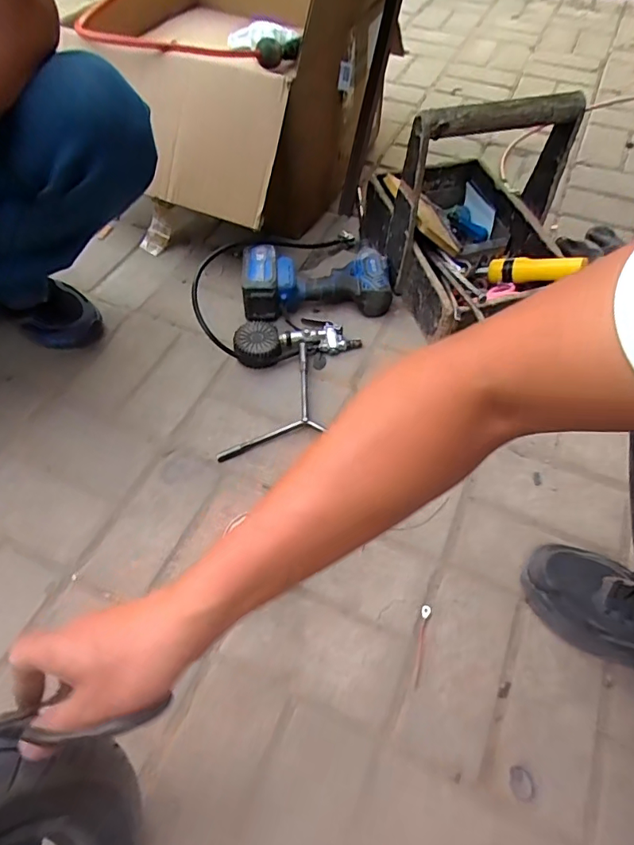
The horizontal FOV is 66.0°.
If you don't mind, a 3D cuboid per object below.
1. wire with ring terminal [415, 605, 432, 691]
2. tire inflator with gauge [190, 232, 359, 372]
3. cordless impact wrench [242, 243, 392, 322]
[{"bbox_3d":[0.117,0.251,0.550,0.011,0.009,0.086,13,57,8],"label":"wire with ring terminal"},{"bbox_3d":[-0.065,-0.206,0.795,0.264,0.098,0.242,-1,57,-2],"label":"tire inflator with gauge"},{"bbox_3d":[-0.002,-0.244,0.827,0.241,0.071,0.126,-3,57,-3],"label":"cordless impact wrench"}]

